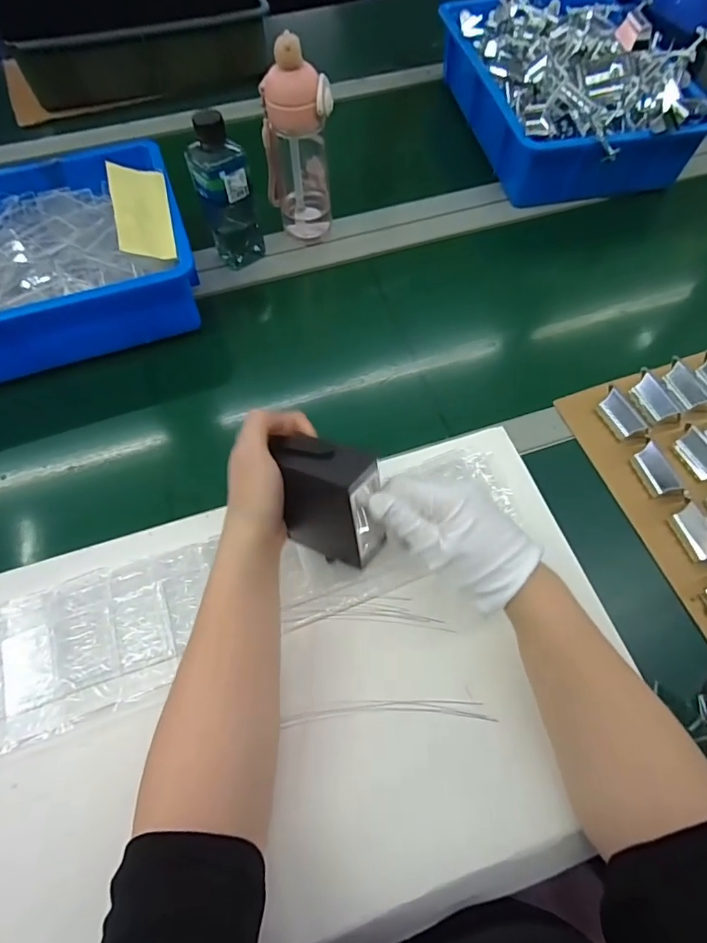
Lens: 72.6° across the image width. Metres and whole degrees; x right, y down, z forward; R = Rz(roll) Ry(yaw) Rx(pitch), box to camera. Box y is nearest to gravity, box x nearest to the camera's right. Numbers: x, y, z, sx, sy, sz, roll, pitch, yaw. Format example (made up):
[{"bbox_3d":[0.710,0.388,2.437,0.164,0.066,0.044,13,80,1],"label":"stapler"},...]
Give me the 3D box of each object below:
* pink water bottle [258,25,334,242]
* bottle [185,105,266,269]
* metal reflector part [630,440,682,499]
[{"bbox_3d":[-0.066,-0.383,0.576,0.083,0.205,0.059,-9,64,-4],"label":"pink water bottle"},{"bbox_3d":[-0.151,-0.328,0.577,0.061,0.160,0.052,-18,65,-8],"label":"bottle"},{"bbox_3d":[0.293,0.000,0.464,0.020,0.022,0.052,-19,68,-5],"label":"metal reflector part"}]

